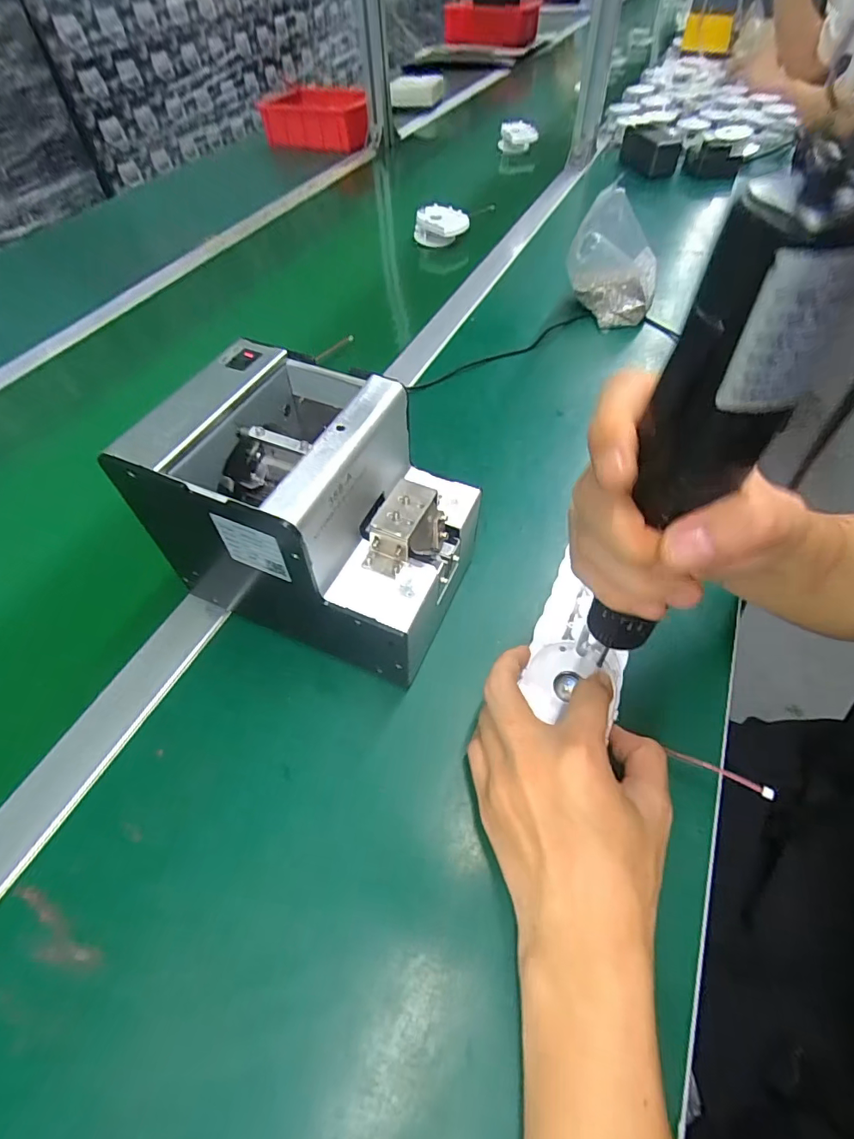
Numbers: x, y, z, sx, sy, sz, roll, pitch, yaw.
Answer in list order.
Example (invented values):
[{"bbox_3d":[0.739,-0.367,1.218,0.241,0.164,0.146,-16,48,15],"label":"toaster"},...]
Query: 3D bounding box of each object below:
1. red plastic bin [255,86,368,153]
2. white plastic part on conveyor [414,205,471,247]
[{"bbox_3d":[-0.270,-1.098,1.194,0.248,0.086,0.175,-4,54,-3],"label":"red plastic bin"},{"bbox_3d":[0.023,-0.557,0.798,0.085,0.045,0.051,-1,54,2],"label":"white plastic part on conveyor"}]

